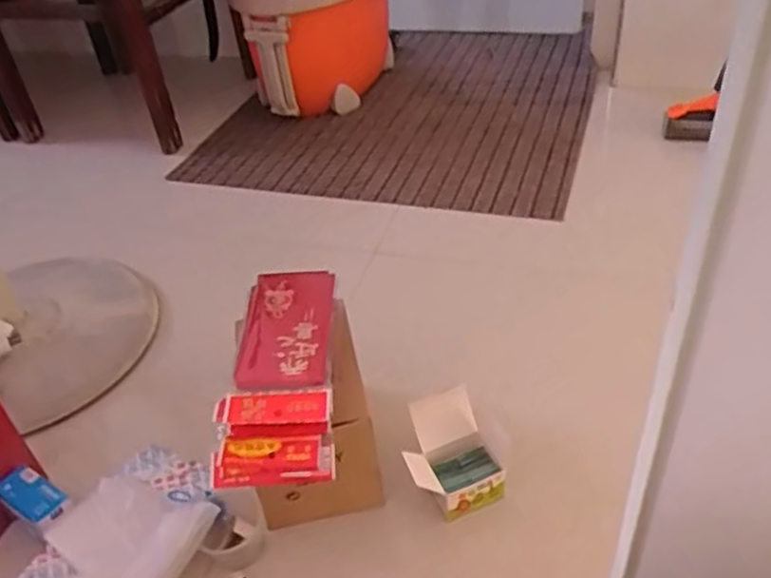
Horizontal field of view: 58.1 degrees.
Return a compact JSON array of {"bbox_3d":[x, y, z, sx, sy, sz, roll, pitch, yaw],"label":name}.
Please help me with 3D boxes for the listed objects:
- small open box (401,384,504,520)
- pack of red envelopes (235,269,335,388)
[{"bbox_3d":[0.070,0.181,0.755,0.093,0.078,0.100,-21,41,-16],"label":"small open box"},{"bbox_3d":[-0.106,0.034,0.741,0.096,0.023,0.180,-5,39,2],"label":"pack of red envelopes"}]

